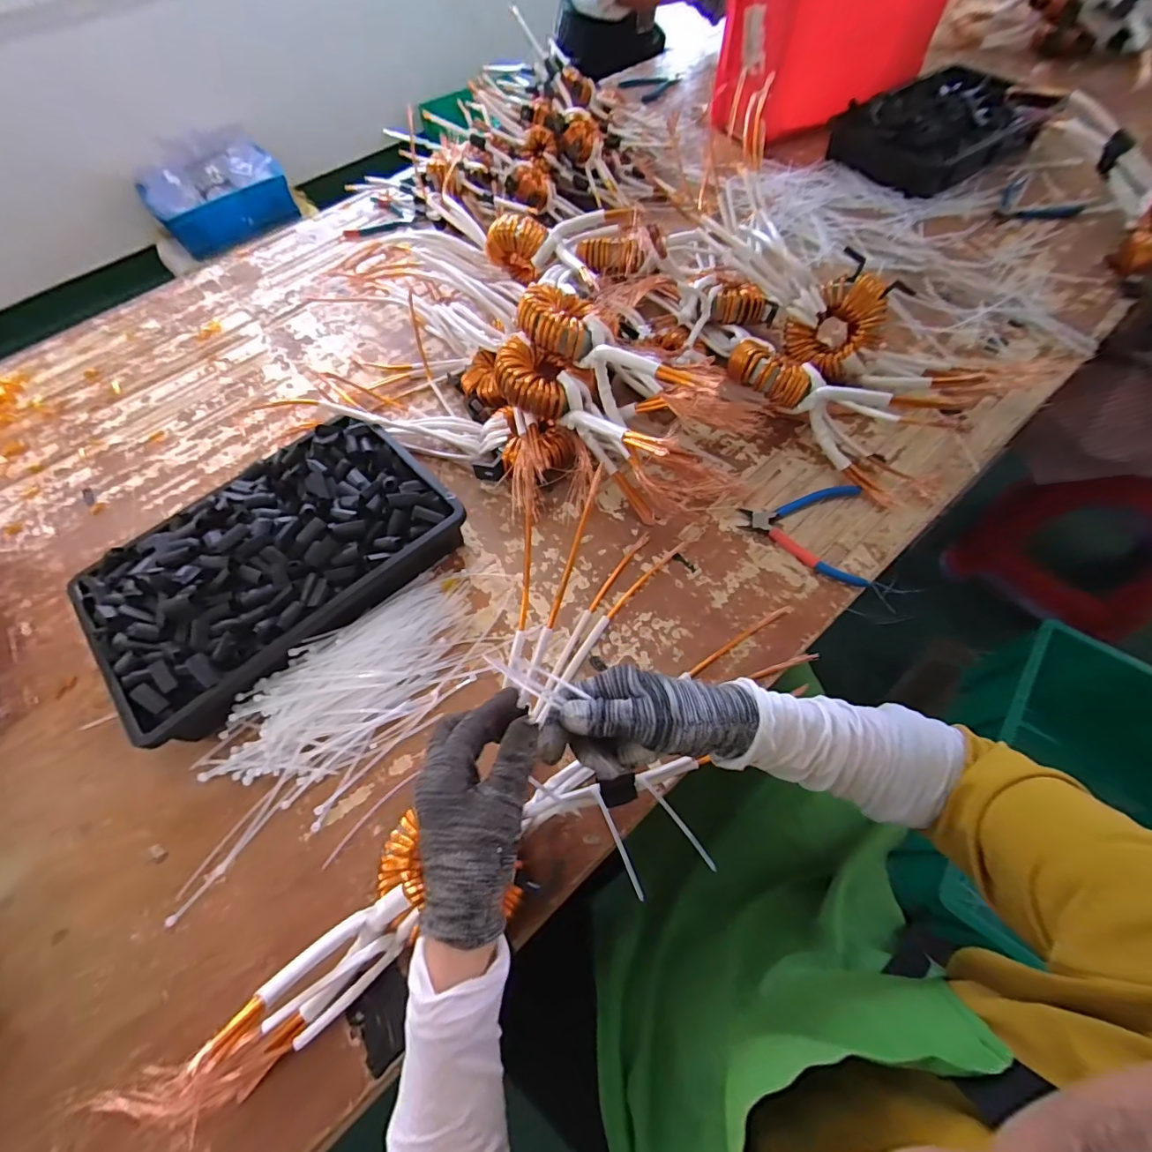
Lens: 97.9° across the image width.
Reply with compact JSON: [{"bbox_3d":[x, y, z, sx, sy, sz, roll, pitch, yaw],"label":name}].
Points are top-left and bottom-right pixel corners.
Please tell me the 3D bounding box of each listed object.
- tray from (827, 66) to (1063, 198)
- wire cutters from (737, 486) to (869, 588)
[{"bbox_3d":[0.664,-0.814,0.906,0.337,0.083,0.262,-28,63,-11],"label":"tray"},{"bbox_3d":[0.257,-0.054,0.571,0.130,0.013,0.130,7,62,8],"label":"wire cutters"}]

